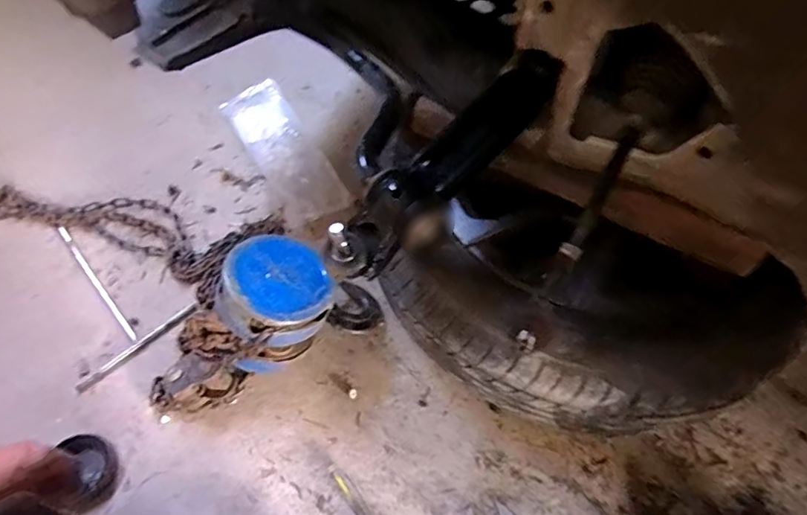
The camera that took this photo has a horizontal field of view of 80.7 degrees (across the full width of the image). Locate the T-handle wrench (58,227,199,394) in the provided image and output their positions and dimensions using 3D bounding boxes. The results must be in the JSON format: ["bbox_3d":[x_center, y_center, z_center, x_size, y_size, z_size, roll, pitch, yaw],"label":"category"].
[{"bbox_3d":[-0.472,0.045,0.743,0.185,0.017,0.290,-38,63,-20],"label":"T-handle wrench"}]

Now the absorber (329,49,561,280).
[{"bbox_3d":[0.036,-0.093,0.469,0.289,0.060,0.063,-43,66,-5],"label":"absorber"}]

